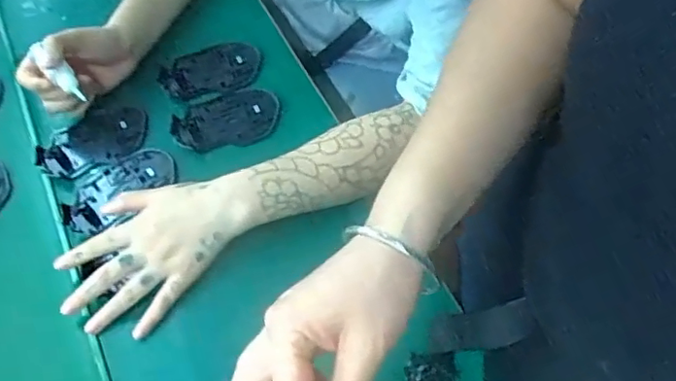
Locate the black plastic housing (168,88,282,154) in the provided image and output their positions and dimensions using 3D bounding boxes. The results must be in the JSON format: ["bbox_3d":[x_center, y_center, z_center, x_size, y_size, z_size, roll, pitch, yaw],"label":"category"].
[{"bbox_3d":[-0.122,-0.079,0.635,0.114,0.007,0.077,-28,62,-11],"label":"black plastic housing"}]

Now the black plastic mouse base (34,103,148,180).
[{"bbox_3d":[-0.265,-0.055,0.626,0.117,0.006,0.074,-26,62,-11],"label":"black plastic mouse base"}]

